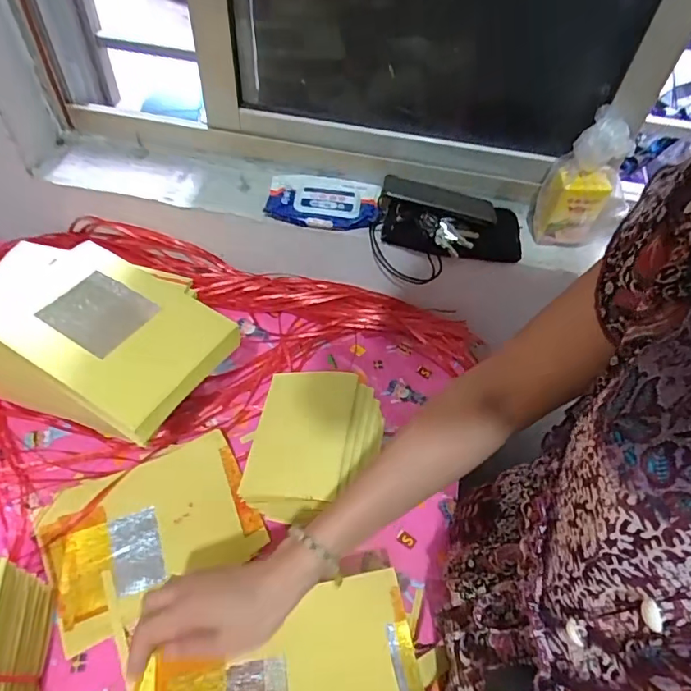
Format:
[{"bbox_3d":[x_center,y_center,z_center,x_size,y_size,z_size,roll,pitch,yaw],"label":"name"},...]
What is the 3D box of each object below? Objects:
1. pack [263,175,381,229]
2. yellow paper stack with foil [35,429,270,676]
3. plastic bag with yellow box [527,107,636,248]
[{"bbox_3d":[-0.034,-0.223,0.774,0.169,0.031,0.093,9,53,2],"label":"pack"},{"bbox_3d":[-0.230,0.215,0.595,0.229,0.017,0.177,-22,58,-20],"label":"yellow paper stack with foil"},{"bbox_3d":[0.331,-0.222,0.682,0.106,0.178,0.064,1,53,-4],"label":"plastic bag with yellow box"}]

